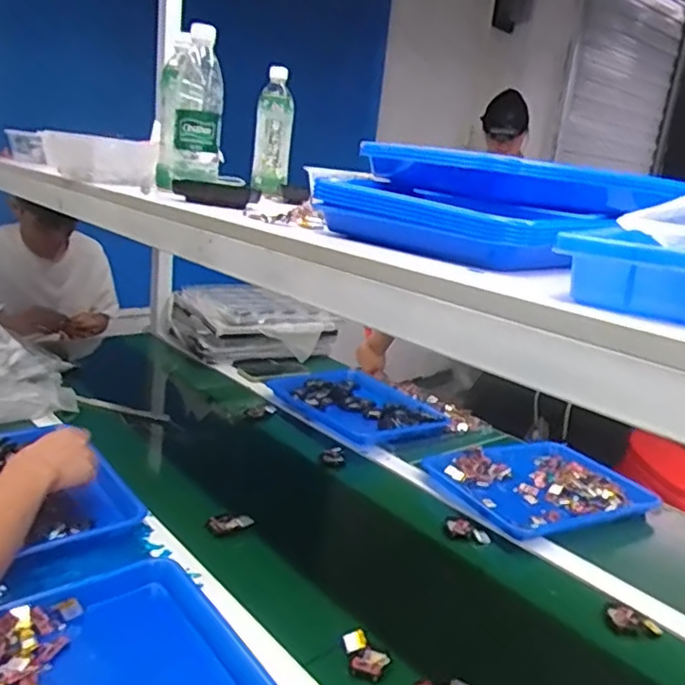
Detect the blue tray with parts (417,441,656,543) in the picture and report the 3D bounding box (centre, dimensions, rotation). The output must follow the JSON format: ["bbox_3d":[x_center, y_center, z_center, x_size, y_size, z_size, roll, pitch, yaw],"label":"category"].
[{"bbox_3d":[0.321,0.230,1.091,0.323,0.031,0.278,-4,19,-32],"label":"blue tray with parts"}]

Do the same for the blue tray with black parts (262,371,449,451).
[{"bbox_3d":[0.028,0.127,1.332,0.255,0.038,0.338,-4,18,-31],"label":"blue tray with black parts"}]

